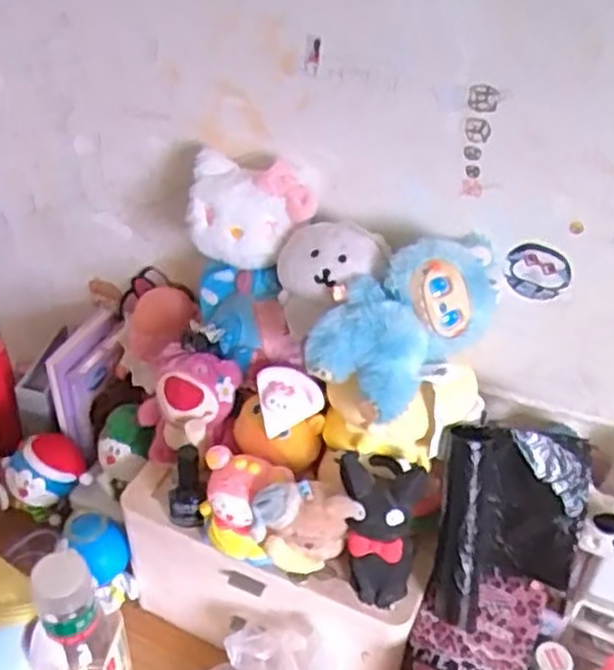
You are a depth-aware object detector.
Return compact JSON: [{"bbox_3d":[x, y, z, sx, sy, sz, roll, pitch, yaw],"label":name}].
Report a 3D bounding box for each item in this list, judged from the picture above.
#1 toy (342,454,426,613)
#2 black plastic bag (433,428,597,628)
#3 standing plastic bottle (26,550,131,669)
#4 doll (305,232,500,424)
[{"bbox_3d":[0.050,0.140,0.581,0.061,0.105,0.061,11,36,5],"label":"toy"},{"bbox_3d":[0.152,0.136,0.584,0.115,0.136,0.072,-13,41,-27],"label":"black plastic bag"},{"bbox_3d":[-0.177,0.240,0.613,0.073,0.207,0.071,-17,42,-30],"label":"standing plastic bottle"},{"bbox_3d":[0.073,-0.014,0.562,0.097,0.079,0.141,24,39,21],"label":"doll"}]

